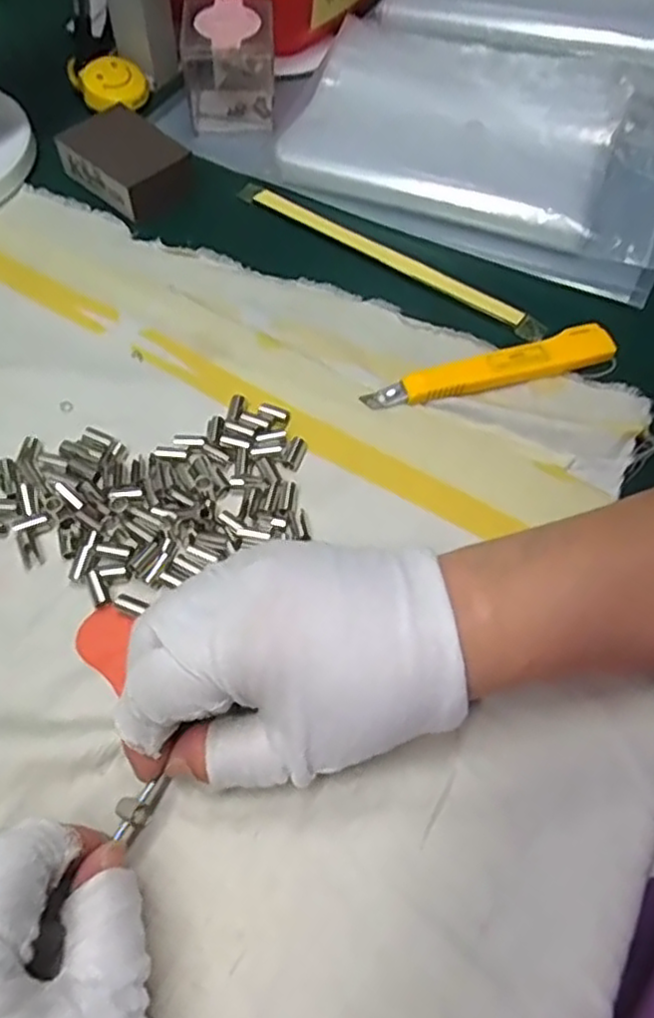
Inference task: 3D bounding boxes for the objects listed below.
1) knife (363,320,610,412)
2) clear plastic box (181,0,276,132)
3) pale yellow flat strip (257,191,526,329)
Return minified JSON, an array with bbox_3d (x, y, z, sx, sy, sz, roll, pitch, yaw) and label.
[{"bbox_3d":[0.084,-0.070,0.352,0.131,0.010,0.019,-17,63,-12],"label":"knife"},{"bbox_3d":[-0.061,-0.283,0.439,0.057,0.043,0.059,-1,61,-3],"label":"clear plastic box"},{"bbox_3d":[0.031,-0.147,0.395,0.176,0.004,0.013,33,64,15],"label":"pale yellow flat strip"}]

